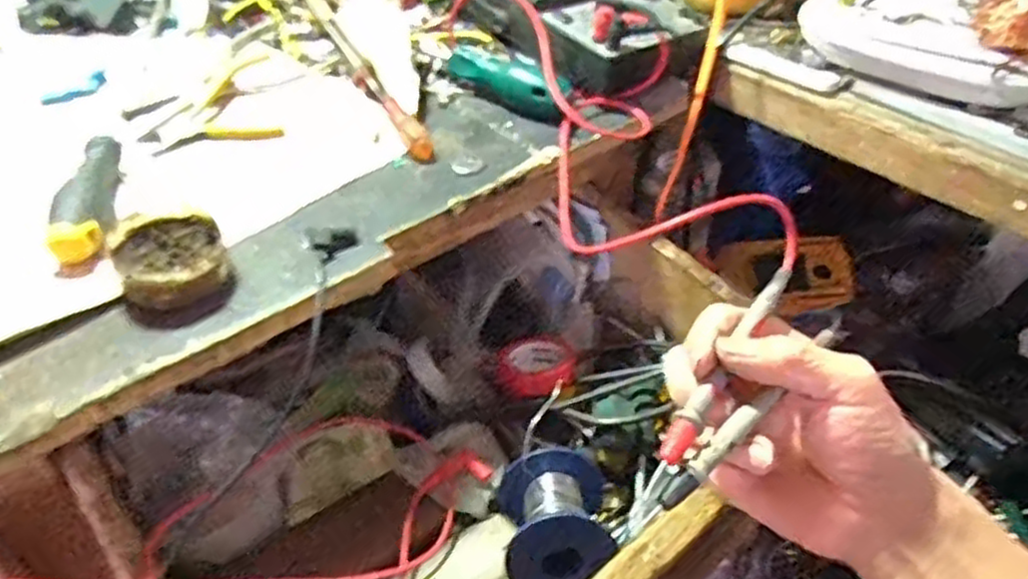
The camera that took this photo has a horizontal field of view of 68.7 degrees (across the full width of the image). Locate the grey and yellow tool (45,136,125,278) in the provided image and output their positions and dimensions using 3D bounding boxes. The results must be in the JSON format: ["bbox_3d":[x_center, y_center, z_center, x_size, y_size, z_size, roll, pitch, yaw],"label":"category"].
[{"bbox_3d":[-0.232,-0.055,0.412,0.022,0.026,0.100,-5,43,-9],"label":"grey and yellow tool"}]

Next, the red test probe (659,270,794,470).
[{"bbox_3d":[0.099,0.031,0.341,0.011,0.012,0.126,28,50,22],"label":"red test probe"}]

